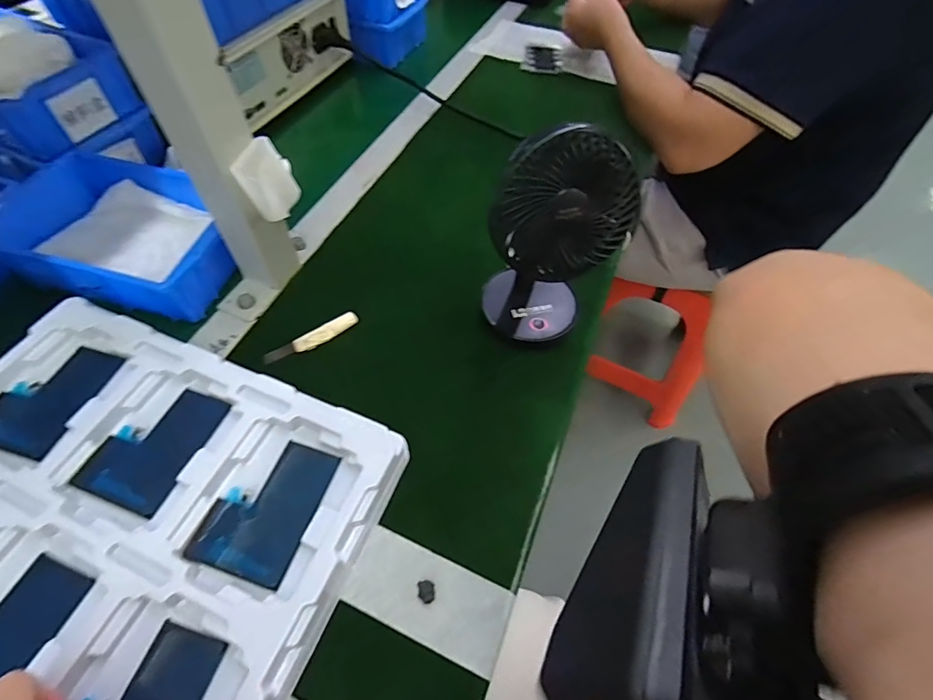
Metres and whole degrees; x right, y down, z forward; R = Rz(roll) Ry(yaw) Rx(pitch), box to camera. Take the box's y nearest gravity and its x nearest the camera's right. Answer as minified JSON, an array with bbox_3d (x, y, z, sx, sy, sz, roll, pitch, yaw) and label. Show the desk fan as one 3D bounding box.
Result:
[{"bbox_3d":[0.065,-0.069,0.356,0.096,0.185,0.083,22,59,12],"label":"desk fan"}]

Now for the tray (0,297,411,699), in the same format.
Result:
[{"bbox_3d":[-0.243,0.123,0.301,0.322,0.035,0.270,20,59,11],"label":"tray"}]

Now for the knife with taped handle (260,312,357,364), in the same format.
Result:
[{"bbox_3d":[-0.140,-0.010,0.406,0.088,0.014,0.014,-28,63,-18],"label":"knife with taped handle"}]

